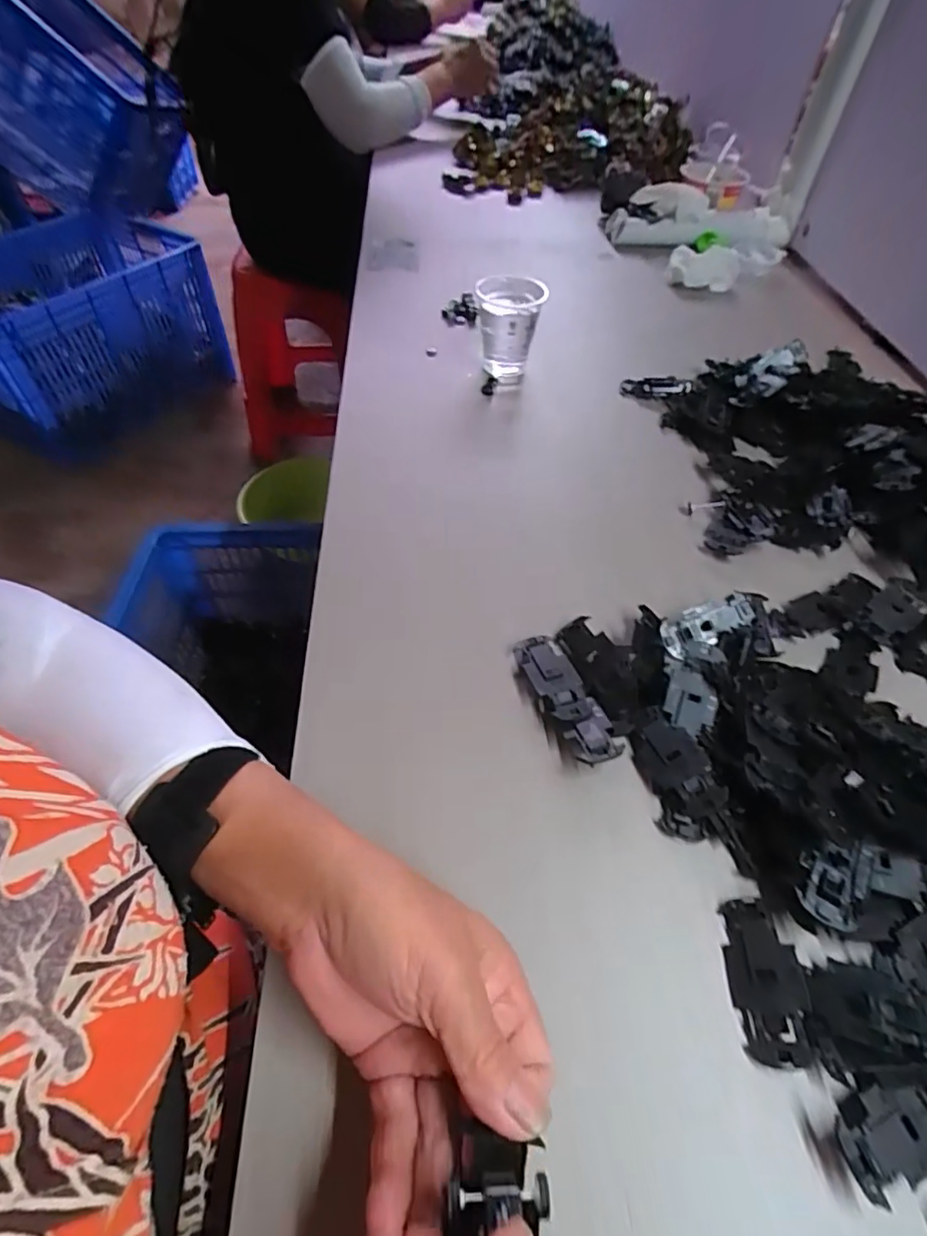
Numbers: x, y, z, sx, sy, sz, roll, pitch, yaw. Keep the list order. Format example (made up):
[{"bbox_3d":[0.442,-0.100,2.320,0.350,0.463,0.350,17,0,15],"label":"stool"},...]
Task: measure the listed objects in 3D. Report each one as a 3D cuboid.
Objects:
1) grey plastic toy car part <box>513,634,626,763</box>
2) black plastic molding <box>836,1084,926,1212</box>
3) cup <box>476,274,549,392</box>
[{"bbox_3d":[0.061,0.046,0.337,0.029,0.011,0.090,-17,55,-15],"label":"grey plastic toy car part"},{"bbox_3d":[0.168,0.203,0.223,0.046,0.010,0.029,-12,54,-11],"label":"black plastic molding"},{"bbox_3d":[0.044,-0.275,0.556,0.063,0.082,0.074,-1,52,-3],"label":"cup"}]

